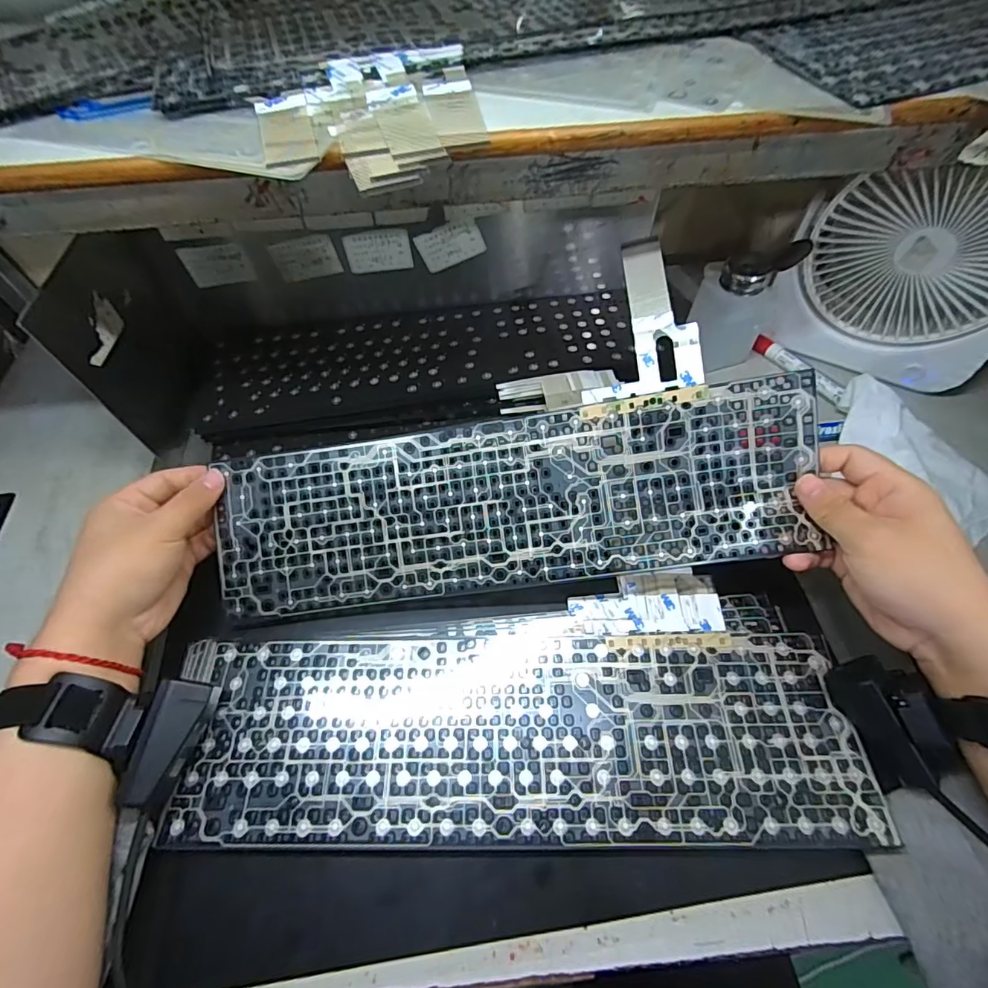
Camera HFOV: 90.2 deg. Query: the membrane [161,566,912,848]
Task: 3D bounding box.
[{"bbox_3d":[0.012,0.138,0.328,0.418,0.015,0.154,-1,54,1],"label":"membrane"}]

